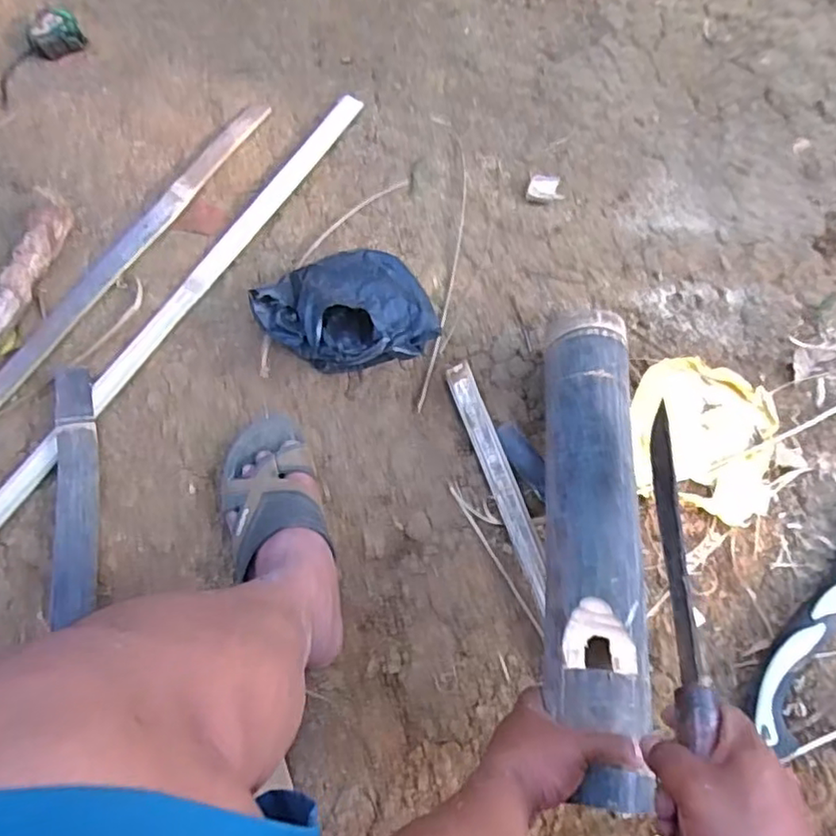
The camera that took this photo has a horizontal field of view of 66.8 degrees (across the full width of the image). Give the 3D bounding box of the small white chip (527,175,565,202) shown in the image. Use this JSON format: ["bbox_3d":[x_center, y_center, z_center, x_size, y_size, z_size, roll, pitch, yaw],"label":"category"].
[{"bbox_3d":[0.174,-0.312,0.857,0.048,0.014,0.041,9,67,5],"label":"small white chip"}]

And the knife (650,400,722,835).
[{"bbox_3d":[0.194,0.142,0.475,0.023,0.047,0.377,9,54,5],"label":"knife"}]

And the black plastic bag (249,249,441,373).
[{"bbox_3d":[-0.076,-0.114,0.747,0.181,0.099,0.178,-34,73,-9],"label":"black plastic bag"}]

